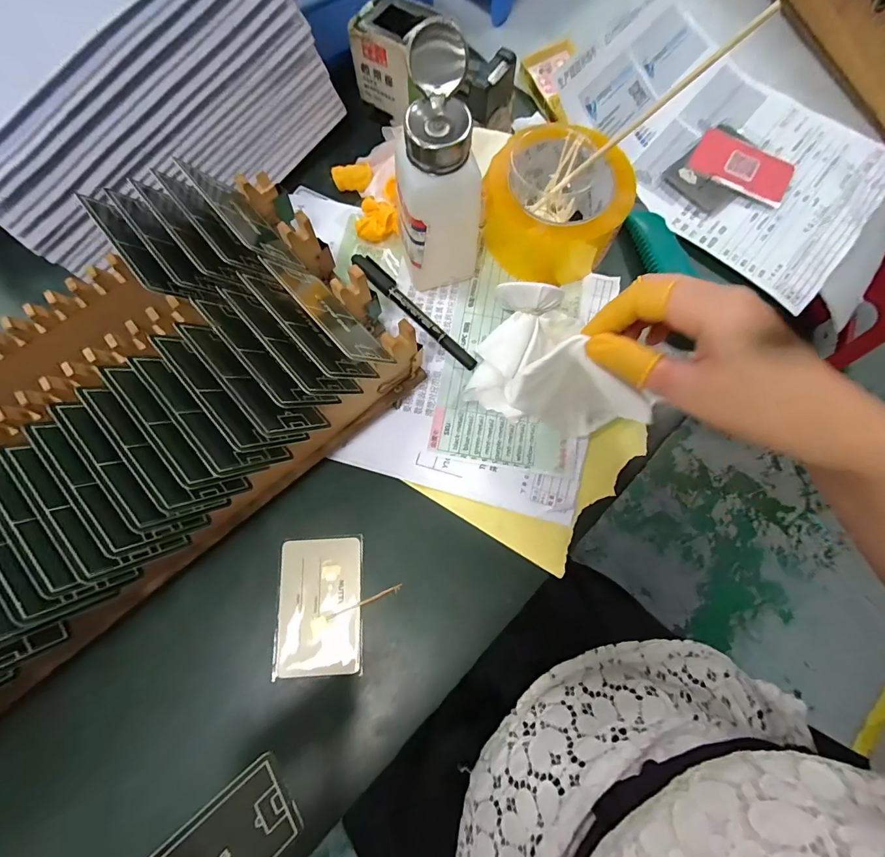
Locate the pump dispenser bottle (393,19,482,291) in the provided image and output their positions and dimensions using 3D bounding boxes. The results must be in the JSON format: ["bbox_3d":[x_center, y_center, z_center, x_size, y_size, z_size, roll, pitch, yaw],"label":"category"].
[{"bbox_3d":[-0.001,-0.166,0.292,0.062,0.139,0.068,4,74,0],"label":"pump dispenser bottle"}]

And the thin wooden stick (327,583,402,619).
[{"bbox_3d":[-0.052,0.118,0.289,0.053,0.004,0.004,-22,75,-7],"label":"thin wooden stick"}]

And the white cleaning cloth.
[{"bbox_3d":[0.079,-0.054,0.297,0.103,0.079,0.096,14,74,3],"label":"white cleaning cloth"}]

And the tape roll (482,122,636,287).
[{"bbox_3d":[0.092,-0.175,0.343,0.098,0.077,0.092,0,74,-1],"label":"tape roll"}]

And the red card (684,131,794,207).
[{"bbox_3d":[0.272,-0.236,0.389,0.087,0.009,0.052,31,75,8],"label":"red card"}]

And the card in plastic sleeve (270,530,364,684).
[{"bbox_3d":[-0.082,0.118,0.286,0.056,0.004,0.086,-2,74,-2],"label":"card in plastic sleeve"}]

